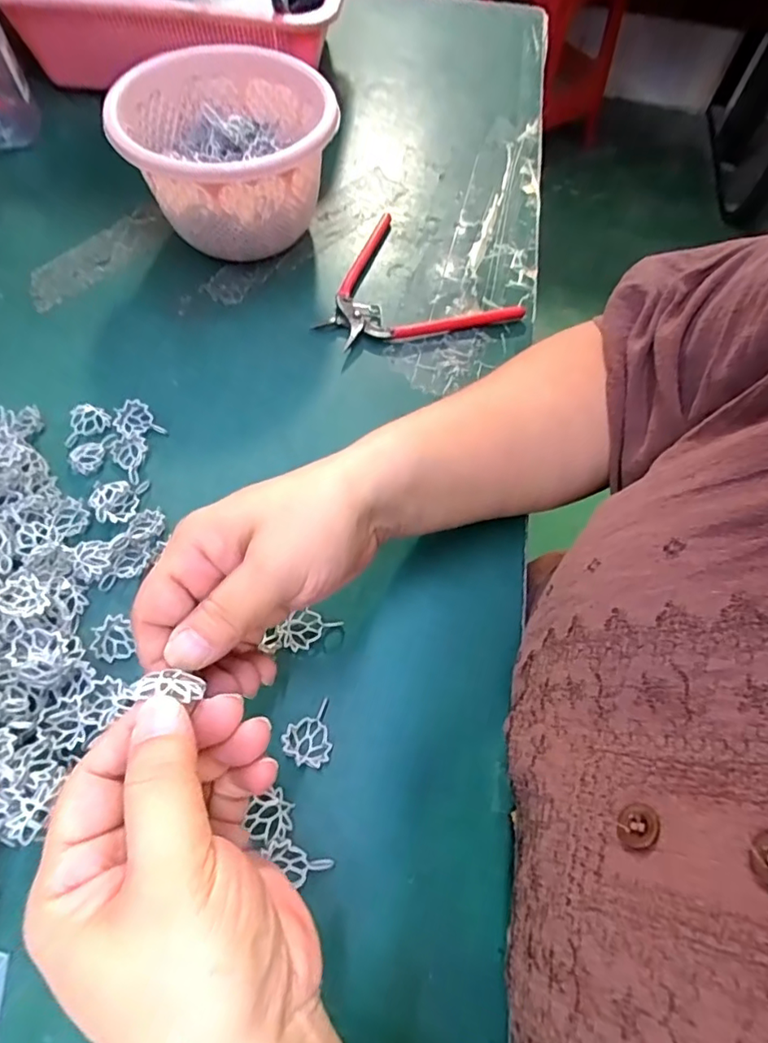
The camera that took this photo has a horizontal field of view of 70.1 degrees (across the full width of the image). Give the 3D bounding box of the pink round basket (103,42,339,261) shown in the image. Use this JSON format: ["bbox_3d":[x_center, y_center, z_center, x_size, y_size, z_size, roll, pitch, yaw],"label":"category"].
[{"bbox_3d":[-0.106,-0.253,0.397,0.141,0.093,0.135,0,62,-3],"label":"pink round basket"}]

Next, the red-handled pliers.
[{"bbox_3d":[0.009,-0.165,0.403,0.116,0.011,0.142,-38,70,-20],"label":"red-handled pliers"}]

